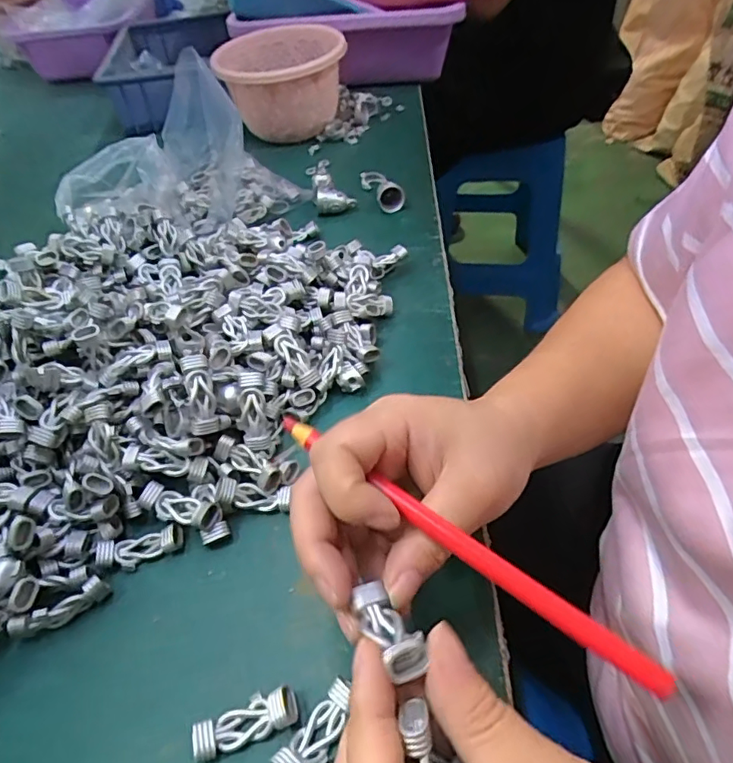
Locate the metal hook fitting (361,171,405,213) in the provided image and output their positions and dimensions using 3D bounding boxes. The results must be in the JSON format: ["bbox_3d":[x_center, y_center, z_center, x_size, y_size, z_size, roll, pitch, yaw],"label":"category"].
[{"bbox_3d":[0.014,-0.190,0.528,0.024,0.024,0.060,-20,48,-12],"label":"metal hook fitting"}]

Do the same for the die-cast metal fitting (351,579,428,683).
[{"bbox_3d":[0.008,0.086,0.190,0.015,0.012,0.041,-21,10,-12],"label":"die-cast metal fitting"}]

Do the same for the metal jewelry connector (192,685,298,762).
[{"bbox_3d":[-0.052,0.147,0.234,0.045,0.012,0.016,-17,48,-9],"label":"metal jewelry connector"}]

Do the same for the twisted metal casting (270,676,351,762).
[{"bbox_3d":[-0.021,0.149,0.228,0.017,0.011,0.043,31,58,30],"label":"twisted metal casting"}]

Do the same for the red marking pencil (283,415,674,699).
[{"bbox_3d":[0.031,0.059,0.207,0.167,0.009,0.008,32,58,22],"label":"red marking pencil"}]

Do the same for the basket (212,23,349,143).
[{"bbox_3d":[-0.093,-0.335,0.619,0.133,0.090,0.138,-3,47,4],"label":"basket"}]

